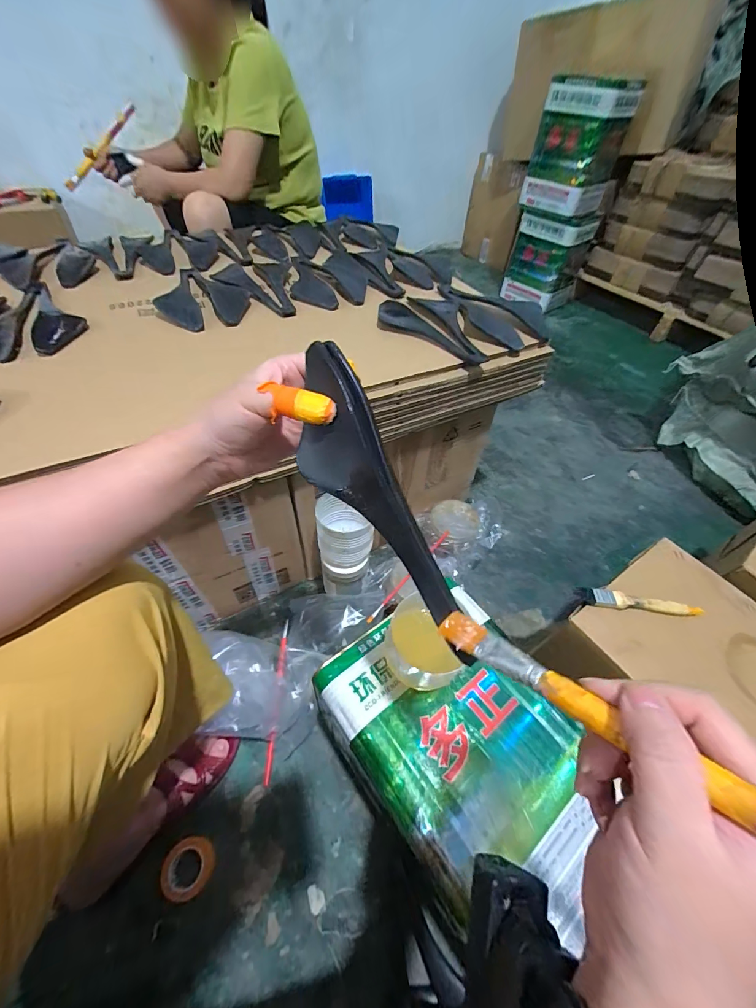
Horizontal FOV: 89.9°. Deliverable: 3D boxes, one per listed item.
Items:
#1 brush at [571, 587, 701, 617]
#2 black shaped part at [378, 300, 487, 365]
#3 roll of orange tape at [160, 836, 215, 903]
[{"bbox_3d":[0.338,0.127,0.501,0.162,0.010,0.031,3,50,-1],"label":"brush"},{"bbox_3d":[0.072,-0.282,0.623,0.067,0.016,0.231,-26,56,-23],"label":"black shaped part"},{"bbox_3d":[-0.248,0.479,0.499,0.062,0.031,0.060,2,50,-2],"label":"roll of orange tape"}]

